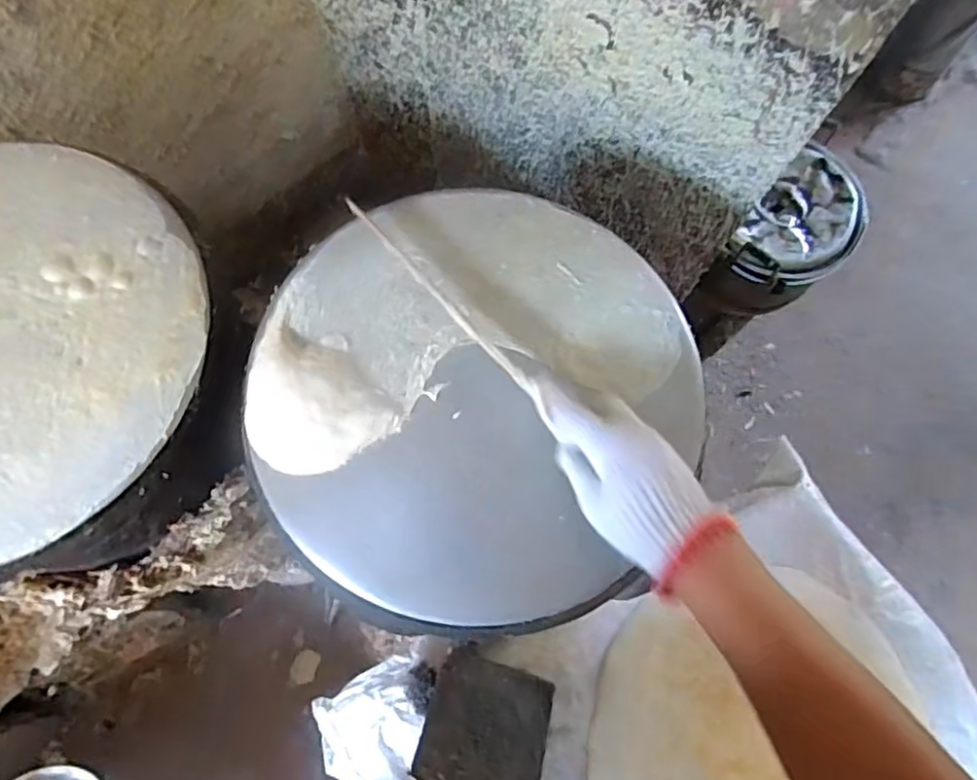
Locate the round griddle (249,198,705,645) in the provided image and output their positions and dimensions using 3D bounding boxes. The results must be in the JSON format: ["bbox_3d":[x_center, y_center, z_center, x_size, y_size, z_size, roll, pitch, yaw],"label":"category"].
[{"bbox_3d":[-0.011,-0.005,0.524,0.345,0.036,0.362,1,72,-2],"label":"round griddle"}]

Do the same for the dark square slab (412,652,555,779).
[{"bbox_3d":[0.001,0.347,0.663,0.128,0.023,0.127,21,54,-4],"label":"dark square slab"}]

